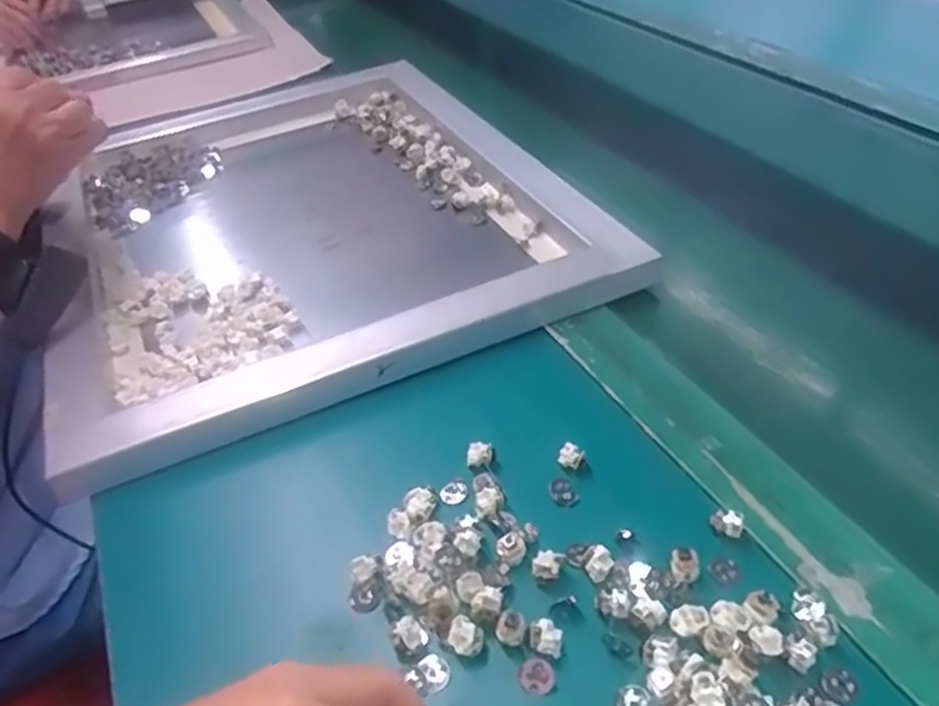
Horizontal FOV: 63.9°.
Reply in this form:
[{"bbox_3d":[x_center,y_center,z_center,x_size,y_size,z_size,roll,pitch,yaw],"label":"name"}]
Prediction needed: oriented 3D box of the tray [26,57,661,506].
[{"bbox_3d":[-0.153,-0.134,0.676,0.421,0.034,0.529,-20,41,-15],"label":"tray"}]

